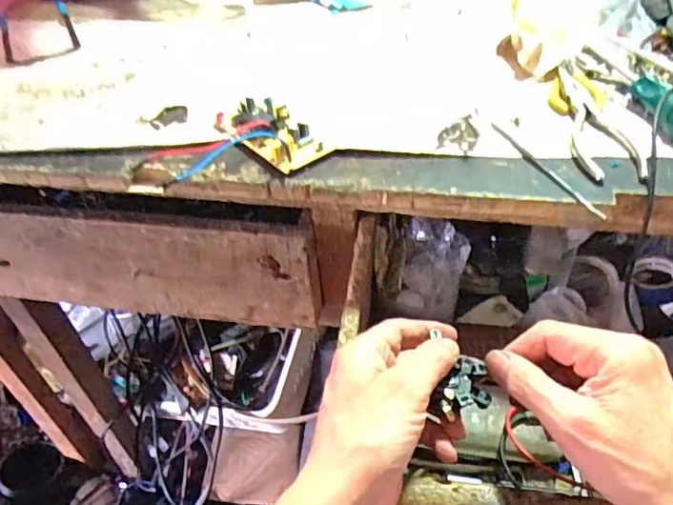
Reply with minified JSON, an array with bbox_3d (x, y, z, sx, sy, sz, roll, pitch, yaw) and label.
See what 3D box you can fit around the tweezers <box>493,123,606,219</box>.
[{"bbox_3d":[0.151,-0.063,0.401,0.008,0.004,0.123,-18,47,-16],"label":"tweezers"}]

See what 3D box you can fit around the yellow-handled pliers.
[{"bbox_3d":[0.202,-0.108,0.435,0.046,0.012,0.151,2,45,4],"label":"yellow-handled pliers"}]

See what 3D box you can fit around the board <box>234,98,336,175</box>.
[{"bbox_3d":[-0.053,-0.097,0.440,0.052,0.021,0.094,-29,51,-25],"label":"board"}]

